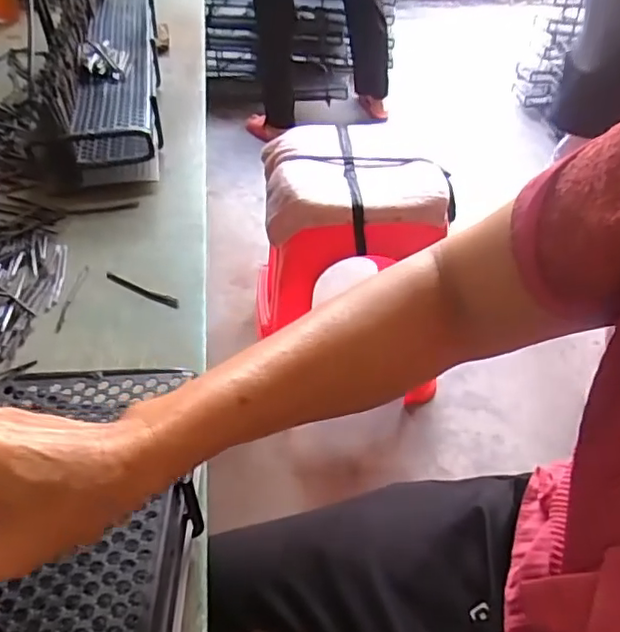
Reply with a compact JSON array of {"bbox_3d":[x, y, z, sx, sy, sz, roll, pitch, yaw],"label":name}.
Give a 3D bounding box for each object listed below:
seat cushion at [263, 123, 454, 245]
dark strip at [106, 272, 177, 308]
[{"bbox_3d":[0.075,-0.253,1.068,0.310,0.075,0.287,0,44,-3],"label":"seat cushion"},{"bbox_3d":[-0.178,-0.027,0.616,0.096,0.005,0.013,23,47,18],"label":"dark strip"}]

